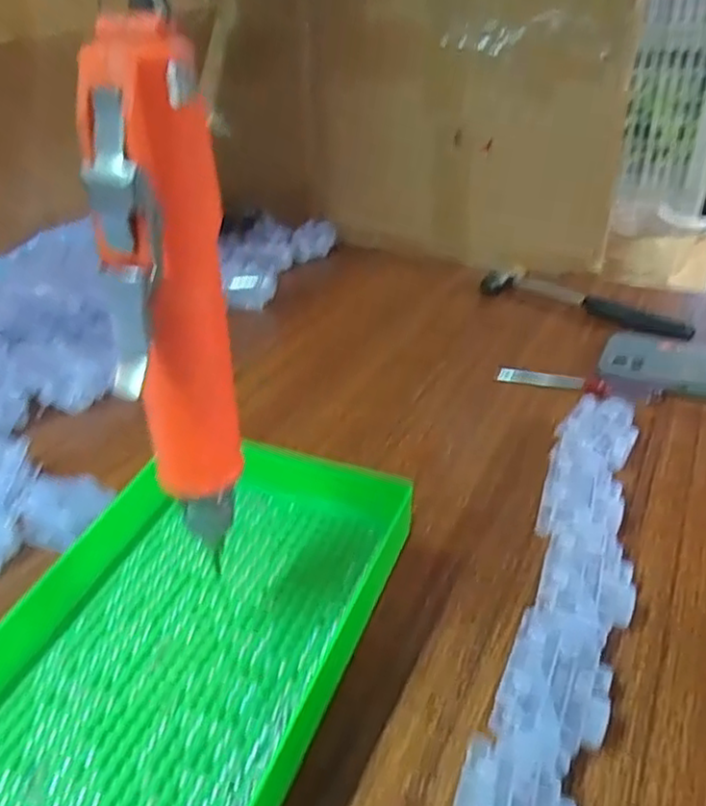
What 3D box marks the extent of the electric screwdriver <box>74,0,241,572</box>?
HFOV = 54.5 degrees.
[{"bbox_3d":[-0.062,-0.023,0.240,0.038,0.189,0.035,-7,32,-8],"label":"electric screwdriver"}]

